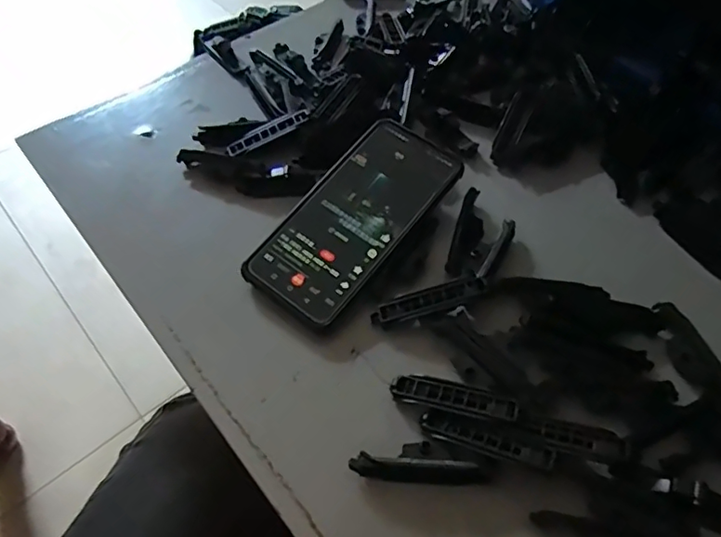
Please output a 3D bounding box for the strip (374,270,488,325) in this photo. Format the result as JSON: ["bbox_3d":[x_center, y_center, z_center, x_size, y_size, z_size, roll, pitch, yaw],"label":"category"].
[{"bbox_3d":[0.045,0.022,0.365,0.075,0.004,0.017,-21,80,5],"label":"strip"}]

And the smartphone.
[{"bbox_3d":[-0.004,-0.039,0.397,0.081,0.007,0.165,36,72,18],"label":"smartphone"}]

